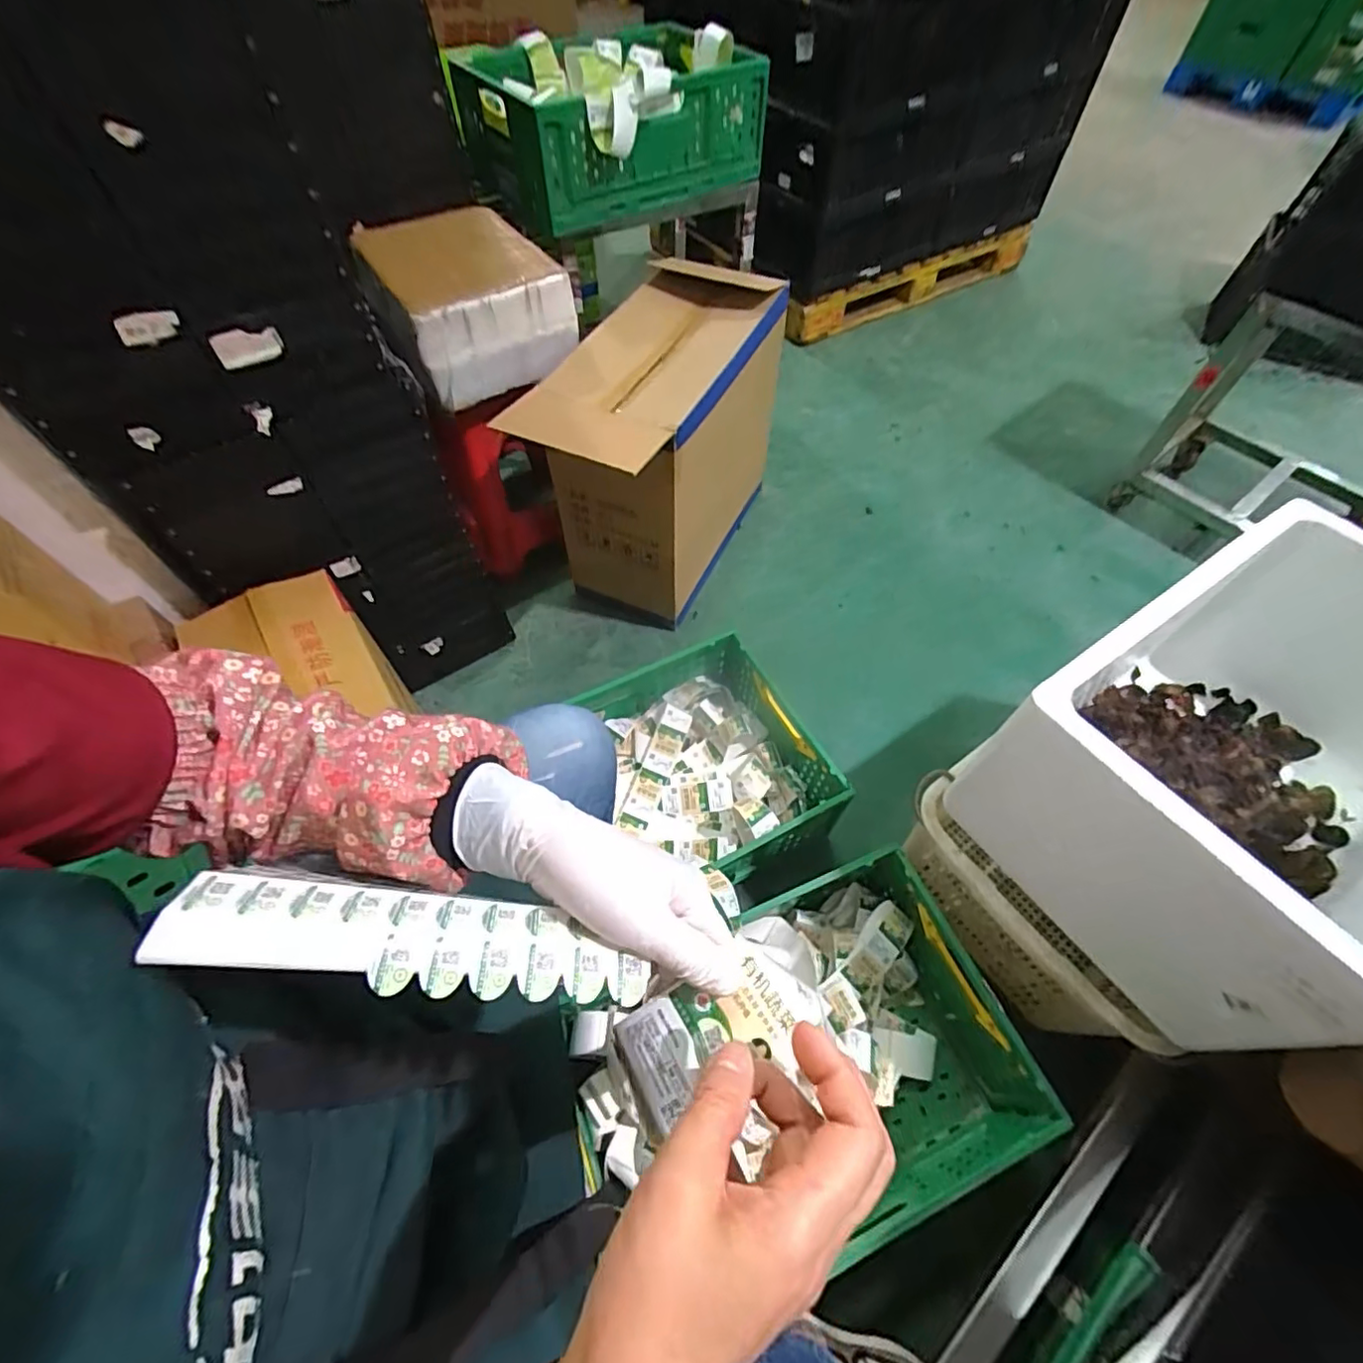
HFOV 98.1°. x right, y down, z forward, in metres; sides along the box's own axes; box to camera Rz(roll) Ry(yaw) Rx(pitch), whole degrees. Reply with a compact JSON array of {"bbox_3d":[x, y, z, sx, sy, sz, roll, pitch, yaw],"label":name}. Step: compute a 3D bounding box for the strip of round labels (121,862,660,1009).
[{"bbox_3d":[-0.115,0.113,0.263,0.195,0.008,0.048,11,28,-11],"label":"strip of round labels"}]

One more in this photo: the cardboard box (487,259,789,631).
[{"bbox_3d":[-0.052,-0.490,1.346,0.327,0.555,0.675,25,61,15],"label":"cardboard box"}]

